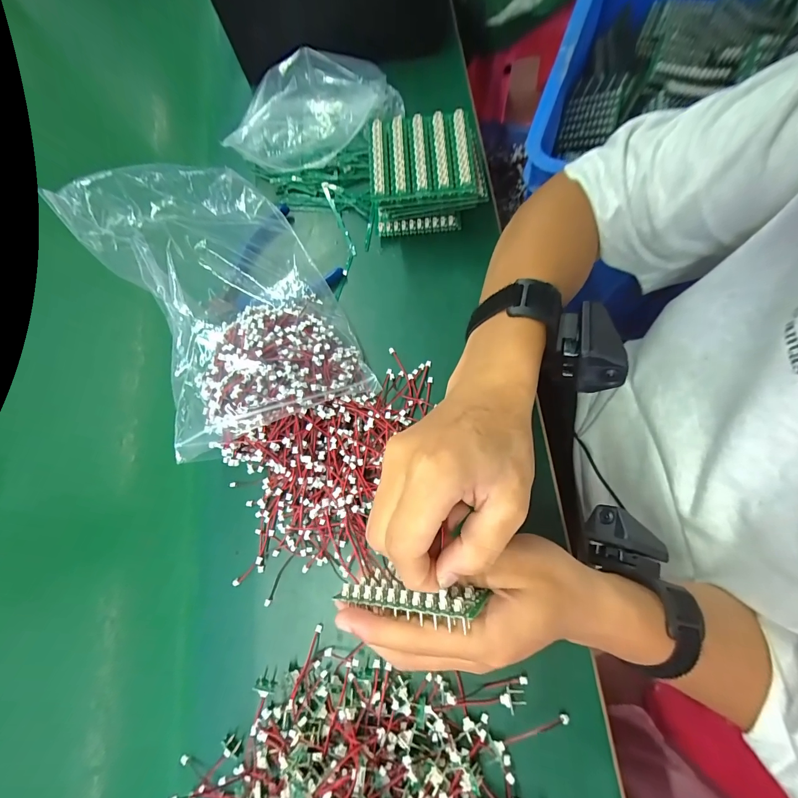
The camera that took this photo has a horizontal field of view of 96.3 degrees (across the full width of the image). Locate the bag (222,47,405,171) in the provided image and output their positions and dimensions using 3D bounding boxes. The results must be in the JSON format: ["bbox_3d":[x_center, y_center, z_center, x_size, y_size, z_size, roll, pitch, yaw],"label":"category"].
[{"bbox_3d":[-0.080,-0.292,0.360,0.178,0.064,0.075,-26,74,1],"label":"bag"}]

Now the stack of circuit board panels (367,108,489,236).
[{"bbox_3d":[0.026,-0.207,0.335,0.104,0.062,0.082,-5,76,6],"label":"stack of circuit board panels"}]

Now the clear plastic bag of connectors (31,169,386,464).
[{"bbox_3d":[-0.140,-0.080,0.292,0.153,0.118,0.217,-27,74,0],"label":"clear plastic bag of connectors"}]

